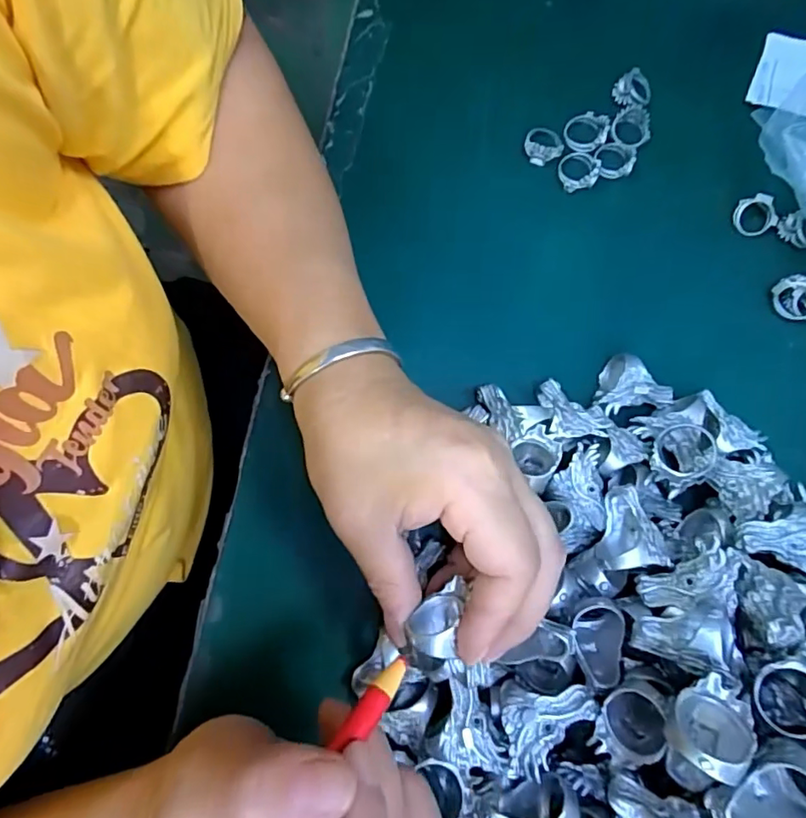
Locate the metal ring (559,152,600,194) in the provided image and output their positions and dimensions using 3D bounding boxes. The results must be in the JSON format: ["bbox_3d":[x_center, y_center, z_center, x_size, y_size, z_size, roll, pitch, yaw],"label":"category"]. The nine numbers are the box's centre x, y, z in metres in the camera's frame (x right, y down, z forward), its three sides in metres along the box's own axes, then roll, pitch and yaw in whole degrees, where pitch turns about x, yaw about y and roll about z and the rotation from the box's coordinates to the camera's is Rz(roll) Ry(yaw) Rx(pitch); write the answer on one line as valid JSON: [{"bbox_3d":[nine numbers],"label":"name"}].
[{"bbox_3d":[0.099,-0.135,0.301,0.022,0.006,0.022,0,78,-1],"label":"metal ring"}]

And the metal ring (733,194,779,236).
[{"bbox_3d":[0.194,-0.106,0.298,0.021,0.004,0.021,5,115,10],"label":"metal ring"}]

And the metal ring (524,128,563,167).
[{"bbox_3d":[0.080,-0.150,0.305,0.021,0.011,0.021,0,78,-1],"label":"metal ring"}]

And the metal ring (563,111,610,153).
[{"bbox_3d":[0.103,-0.156,0.305,0.023,0.004,0.023,0,89,13],"label":"metal ring"}]

